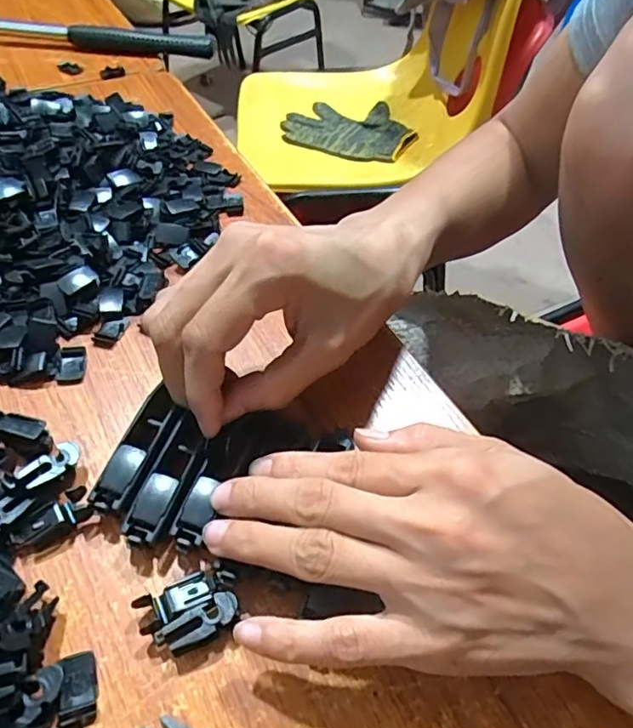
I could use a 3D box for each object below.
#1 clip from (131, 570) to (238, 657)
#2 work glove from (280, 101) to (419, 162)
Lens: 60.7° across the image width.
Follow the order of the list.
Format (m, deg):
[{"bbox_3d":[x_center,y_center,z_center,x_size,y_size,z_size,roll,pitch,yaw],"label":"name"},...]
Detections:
[{"bbox_3d":[-0.045,0.089,0.193,0.032,0.012,0.024,-19,55,-16],"label":"clip"},{"bbox_3d":[0.048,-0.365,0.835,0.193,0.019,0.154,5,51,0],"label":"work glove"}]

